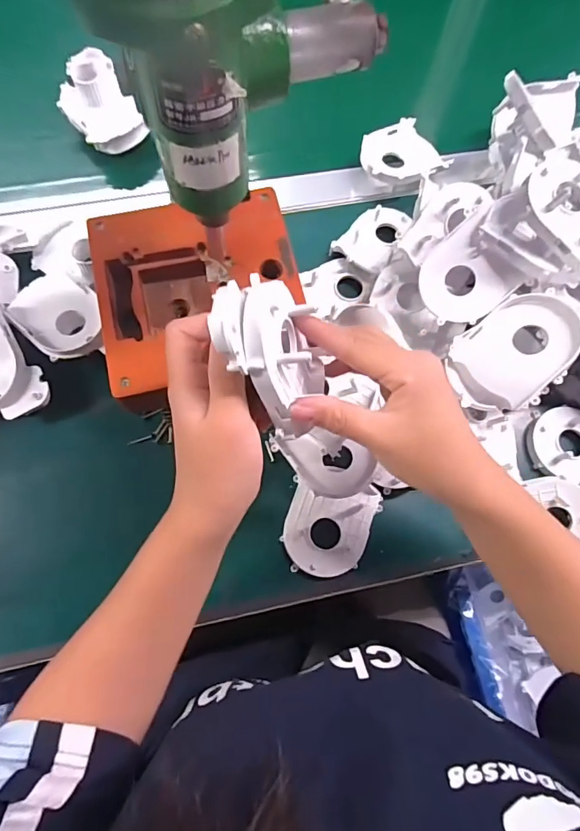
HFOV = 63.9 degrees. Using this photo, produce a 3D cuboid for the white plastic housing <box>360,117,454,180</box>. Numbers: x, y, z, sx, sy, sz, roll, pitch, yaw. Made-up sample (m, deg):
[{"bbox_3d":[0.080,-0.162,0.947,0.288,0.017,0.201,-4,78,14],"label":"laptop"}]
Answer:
[{"bbox_3d":[0.105,-0.255,0.451,0.079,0.016,0.069,-25,77,-10],"label":"white plastic housing"}]

